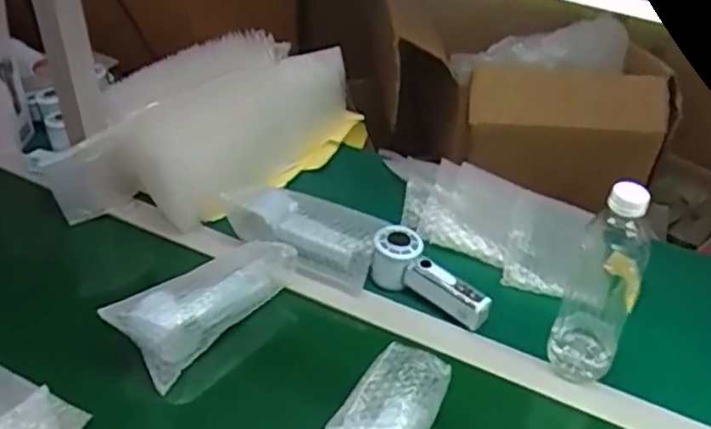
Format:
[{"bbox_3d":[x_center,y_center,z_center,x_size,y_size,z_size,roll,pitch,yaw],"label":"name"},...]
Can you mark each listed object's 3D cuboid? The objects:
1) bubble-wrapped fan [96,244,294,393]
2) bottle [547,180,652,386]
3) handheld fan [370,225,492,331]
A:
[{"bbox_3d":[-0.166,0.091,0.755,0.082,0.063,0.205,26,44,29],"label":"bubble-wrapped fan"},{"bbox_3d":[0.244,0.068,0.662,0.064,0.216,0.069,18,40,21],"label":"bottle"},{"bbox_3d":[0.083,0.077,0.783,0.159,0.051,0.066,36,47,19],"label":"handheld fan"}]

